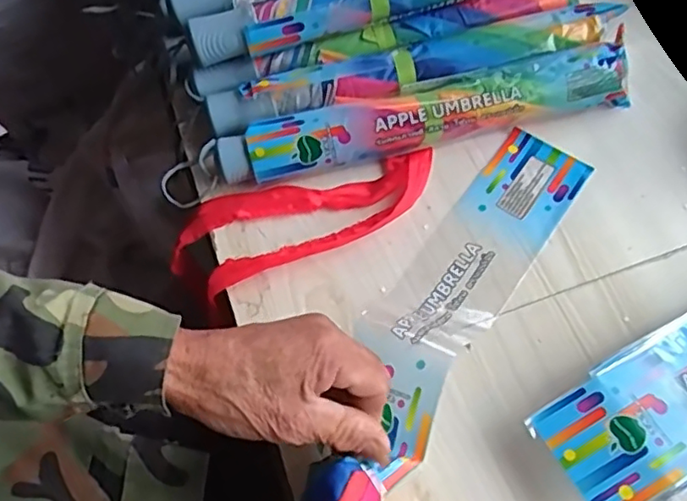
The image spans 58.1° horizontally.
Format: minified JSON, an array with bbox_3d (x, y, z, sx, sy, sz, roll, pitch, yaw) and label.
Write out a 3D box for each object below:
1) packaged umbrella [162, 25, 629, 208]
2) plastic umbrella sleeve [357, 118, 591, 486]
[{"bbox_3d":[0.057,-0.108,0.516,0.371,0.046,0.050,-13,64,-3],"label":"packaged umbrella"},{"bbox_3d":[0.087,0.023,0.461,0.085,0.034,0.299,28,60,16],"label":"plastic umbrella sleeve"}]

